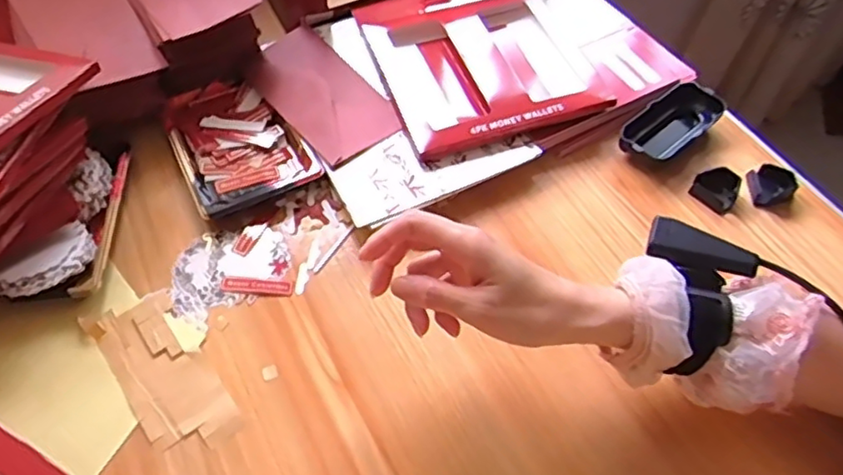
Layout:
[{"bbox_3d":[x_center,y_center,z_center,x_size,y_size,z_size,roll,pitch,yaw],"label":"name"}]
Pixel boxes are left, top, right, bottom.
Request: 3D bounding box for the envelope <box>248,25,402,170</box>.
[{"bbox_3d":[-0.100,-0.144,0.620,0.089,0.010,0.179,-32,62,-22],"label":"envelope"}]

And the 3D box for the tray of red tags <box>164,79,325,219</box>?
[{"bbox_3d":[-0.175,-0.090,0.603,0.109,0.024,0.147,-24,59,-16],"label":"tray of red tags"}]

